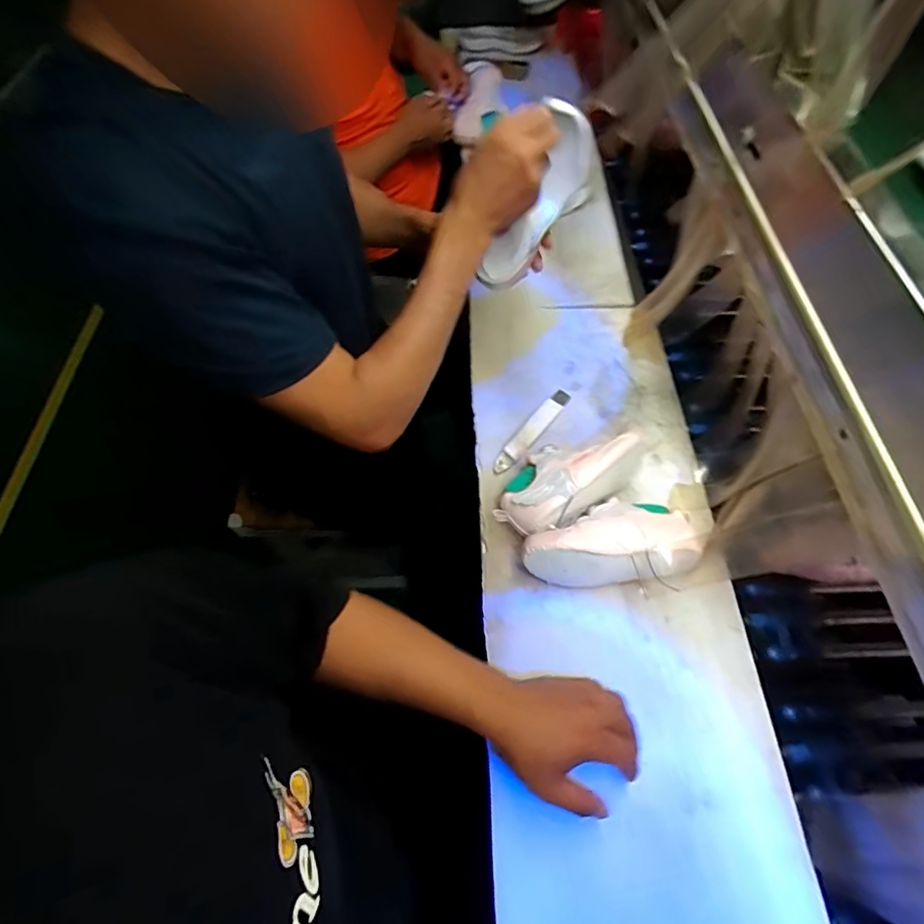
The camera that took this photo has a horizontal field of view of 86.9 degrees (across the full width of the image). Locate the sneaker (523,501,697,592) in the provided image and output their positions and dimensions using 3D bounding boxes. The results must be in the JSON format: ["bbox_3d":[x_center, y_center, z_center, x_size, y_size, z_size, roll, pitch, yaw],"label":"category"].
[{"bbox_3d":[0.166,0.092,0.567,0.190,0.071,0.090,-5,61,-1],"label":"sneaker"}]

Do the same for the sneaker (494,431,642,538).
[{"bbox_3d":[0.135,0.017,0.611,0.208,0.074,0.091,-33,65,-15],"label":"sneaker"}]

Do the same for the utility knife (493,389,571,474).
[{"bbox_3d":[0.099,-0.047,0.678,0.026,0.012,0.165,35,67,19],"label":"utility knife"}]

